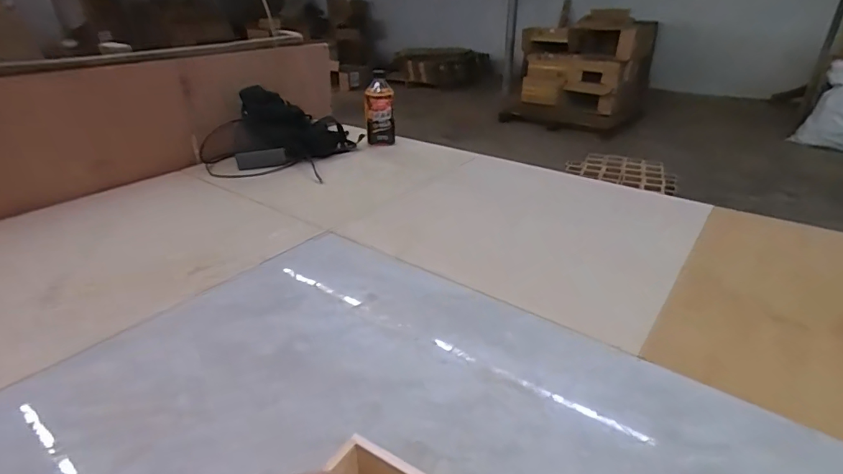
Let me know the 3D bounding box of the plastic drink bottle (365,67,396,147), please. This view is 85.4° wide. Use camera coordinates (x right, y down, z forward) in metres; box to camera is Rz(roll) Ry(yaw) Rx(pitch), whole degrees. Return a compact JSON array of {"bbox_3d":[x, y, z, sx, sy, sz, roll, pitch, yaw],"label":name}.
[{"bbox_3d":[-0.129,-0.383,1.392,0.088,0.208,0.084,-5,28,-6],"label":"plastic drink bottle"}]

